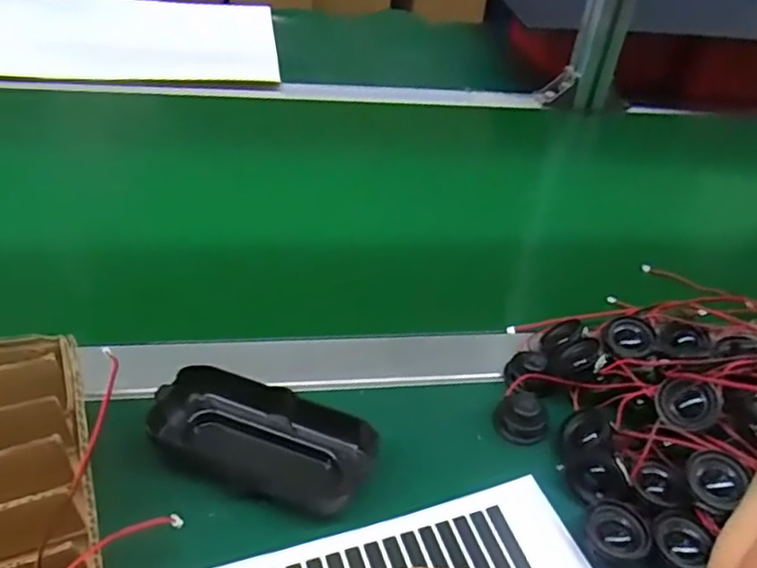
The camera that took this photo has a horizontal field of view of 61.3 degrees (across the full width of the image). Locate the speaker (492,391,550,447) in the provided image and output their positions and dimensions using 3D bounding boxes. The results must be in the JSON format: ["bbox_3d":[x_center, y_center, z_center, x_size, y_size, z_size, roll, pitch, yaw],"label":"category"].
[{"bbox_3d":[0.083,0.073,0.359,0.027,0.020,0.029,5,37,-3],"label":"speaker"}]

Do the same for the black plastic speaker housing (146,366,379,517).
[{"bbox_3d":[-0.057,0.074,0.326,0.108,0.018,0.058,17,38,13],"label":"black plastic speaker housing"}]

